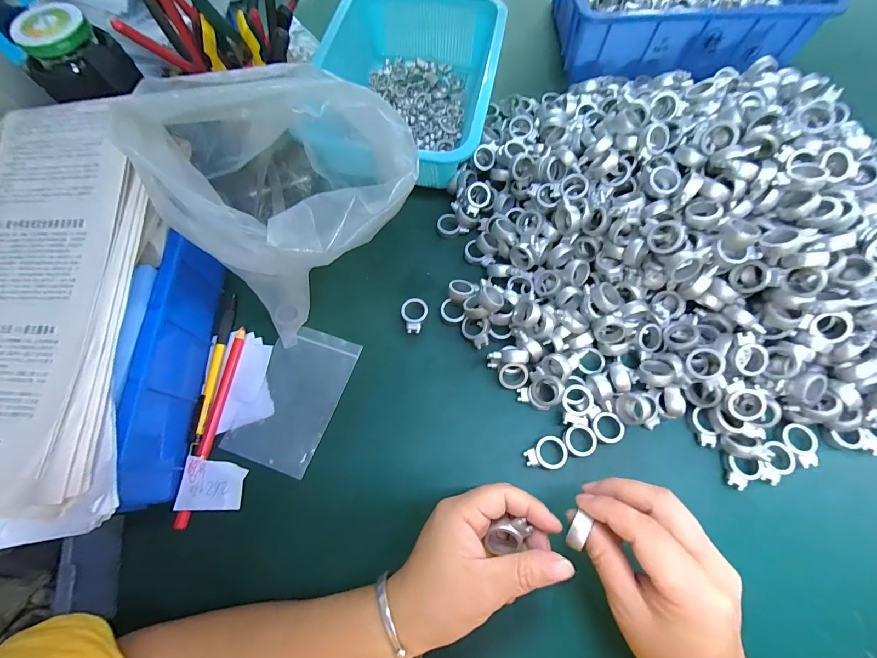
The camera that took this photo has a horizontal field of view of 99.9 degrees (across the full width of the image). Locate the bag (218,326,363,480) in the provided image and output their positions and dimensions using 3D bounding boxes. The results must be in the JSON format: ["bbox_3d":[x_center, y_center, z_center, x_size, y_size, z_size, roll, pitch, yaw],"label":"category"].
[{"bbox_3d":[-0.130,0.061,0.339,0.077,0.006,0.126,19,70,6],"label":"bag"}]

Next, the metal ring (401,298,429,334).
[{"bbox_3d":[-0.024,-0.013,0.359,0.025,0.007,0.035,7,69,4],"label":"metal ring"}]

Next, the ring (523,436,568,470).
[{"bbox_3d":[0.090,0.105,0.308,0.035,0.007,0.025,-15,68,-4],"label":"ring"}]

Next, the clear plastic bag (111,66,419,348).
[{"bbox_3d":[-0.119,-0.103,0.302,0.174,0.172,0.147,22,71,10],"label":"clear plastic bag"}]

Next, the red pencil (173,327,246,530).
[{"bbox_3d":[-0.199,0.081,0.328,0.010,0.005,0.170,16,66,-23],"label":"red pencil"}]

